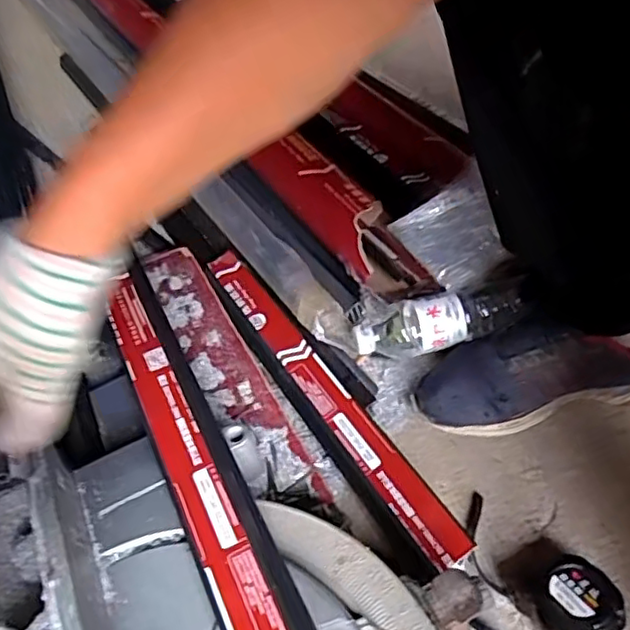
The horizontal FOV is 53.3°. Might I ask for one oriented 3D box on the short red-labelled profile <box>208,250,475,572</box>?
[{"bbox_3d":[-0.001,0.067,0.651,0.036,0.027,0.450,-27,50,-18],"label":"short red-labelled profile"}]

